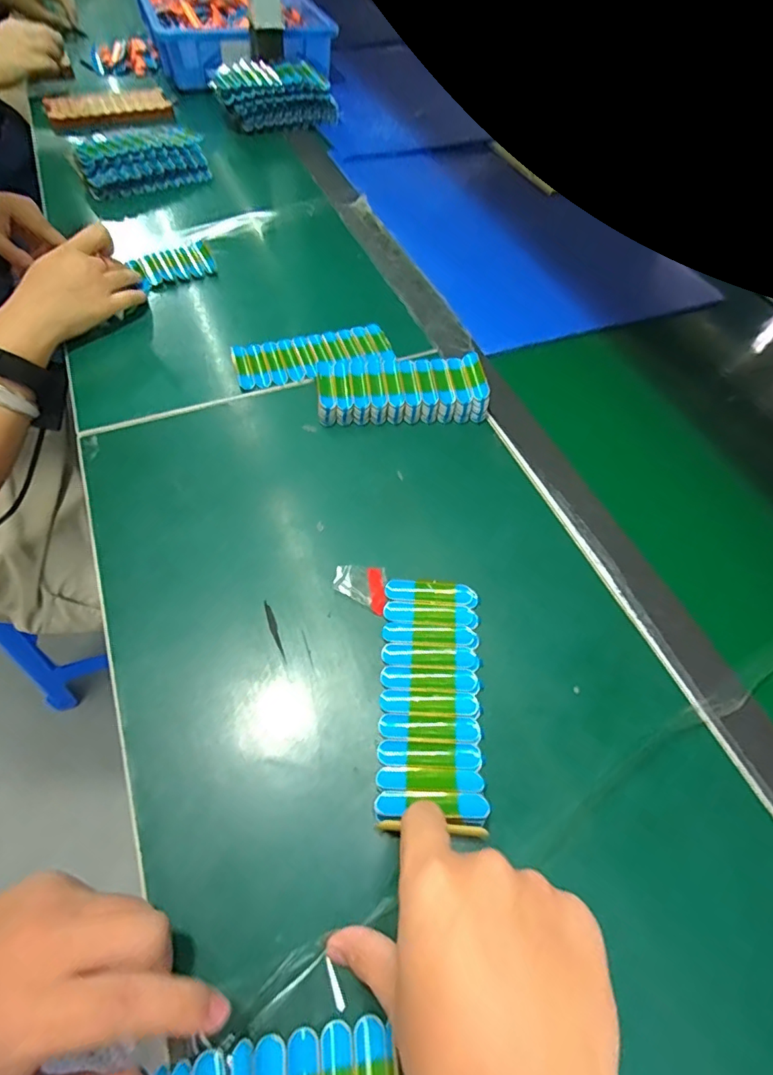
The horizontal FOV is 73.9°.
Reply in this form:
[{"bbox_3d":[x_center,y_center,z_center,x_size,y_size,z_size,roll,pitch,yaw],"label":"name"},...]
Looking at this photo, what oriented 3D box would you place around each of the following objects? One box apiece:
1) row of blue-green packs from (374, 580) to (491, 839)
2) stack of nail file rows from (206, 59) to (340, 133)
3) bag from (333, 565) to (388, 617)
[{"bbox_3d":[0.029,0.099,0.332,0.065,0.019,0.158,4,55,-1],"label":"row of blue-green packs"},{"bbox_3d":[-0.169,-0.675,0.787,0.178,0.056,0.087,-21,61,-16],"label":"stack of nail file rows"},{"bbox_3d":[-0.018,0.037,0.372,0.037,0.005,0.038,-1,58,-5],"label":"bag"}]

